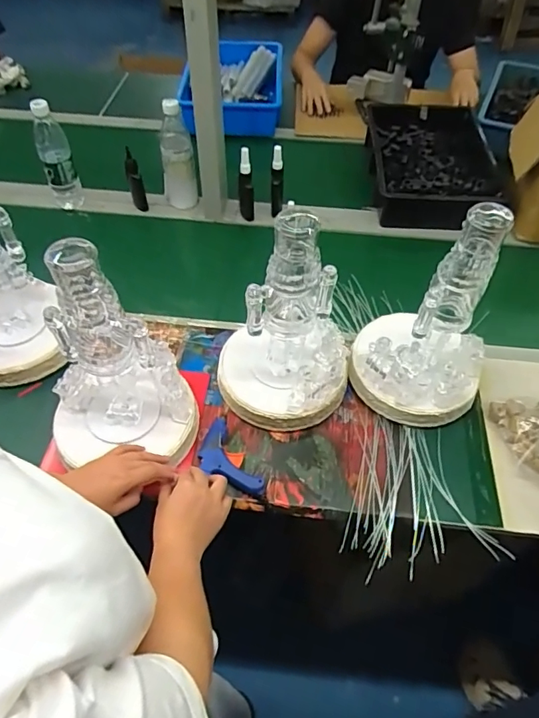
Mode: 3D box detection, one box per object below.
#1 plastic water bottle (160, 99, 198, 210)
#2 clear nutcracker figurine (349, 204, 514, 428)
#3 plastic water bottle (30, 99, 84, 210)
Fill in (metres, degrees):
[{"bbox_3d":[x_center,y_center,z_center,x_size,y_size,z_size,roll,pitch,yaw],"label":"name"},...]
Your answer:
[{"bbox_3d":[-0.202,-0.439,1.081,0.072,0.211,0.068,-6,53,-6],"label":"plastic water bottle"},{"bbox_3d":[0.242,-0.051,0.712,0.186,0.332,0.162,31,58,21],"label":"clear nutcracker figurine"},{"bbox_3d":[-0.457,-0.434,1.055,0.065,0.210,0.080,-16,54,-13],"label":"plastic water bottle"}]

